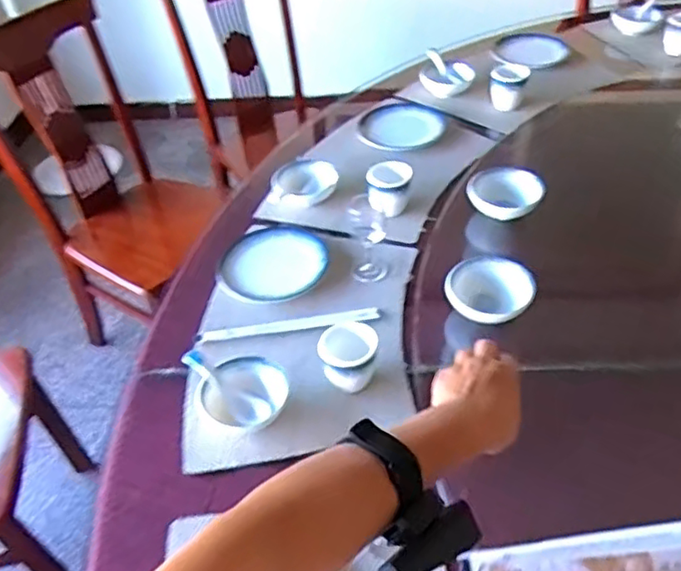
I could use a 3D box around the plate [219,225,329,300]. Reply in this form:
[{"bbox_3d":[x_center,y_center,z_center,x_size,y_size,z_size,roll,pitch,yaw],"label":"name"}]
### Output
[{"bbox_3d":[-0.110,-0.039,1.053,0.169,0.028,0.148,-23,47,-18],"label":"plate"}]

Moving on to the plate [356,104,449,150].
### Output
[{"bbox_3d":[0.129,-0.331,1.339,0.167,0.019,0.150,9,55,13],"label":"plate"}]

